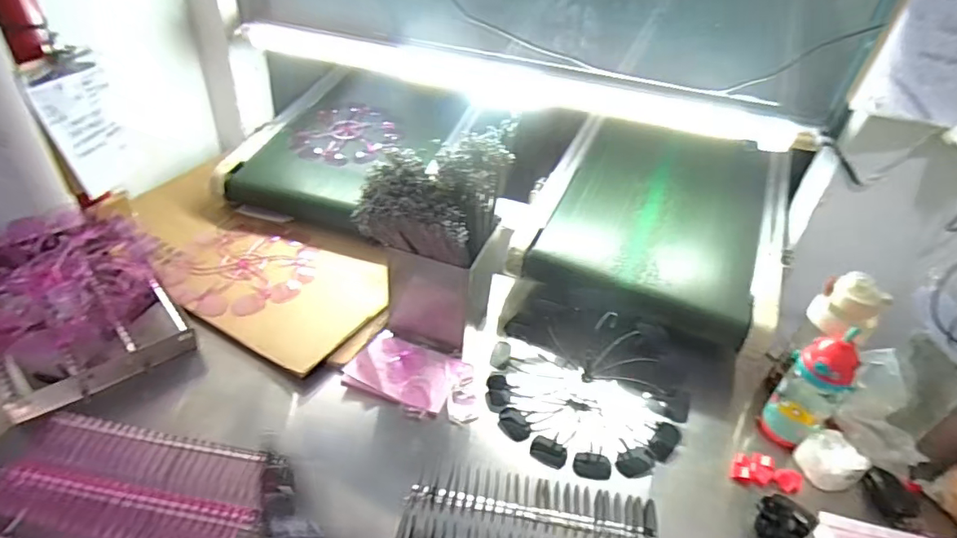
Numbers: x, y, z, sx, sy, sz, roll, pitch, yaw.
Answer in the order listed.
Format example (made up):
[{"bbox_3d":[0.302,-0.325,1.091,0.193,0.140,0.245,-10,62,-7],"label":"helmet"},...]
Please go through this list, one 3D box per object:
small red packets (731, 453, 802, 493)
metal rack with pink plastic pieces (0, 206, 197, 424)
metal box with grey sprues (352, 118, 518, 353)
[{"bbox_3d":[0.440,0.308,0.775,0.101,0.016,0.052,14,38,8],"label":"small red packets"},{"bbox_3d":[-0.681,0.047,0.835,0.286,0.168,0.356,-28,50,-37],"label":"metal rack with pink plastic pieces"},{"bbox_3d":[-0.067,-0.046,0.865,0.176,0.349,0.238,22,40,18],"label":"metal box with grey sprues"}]

